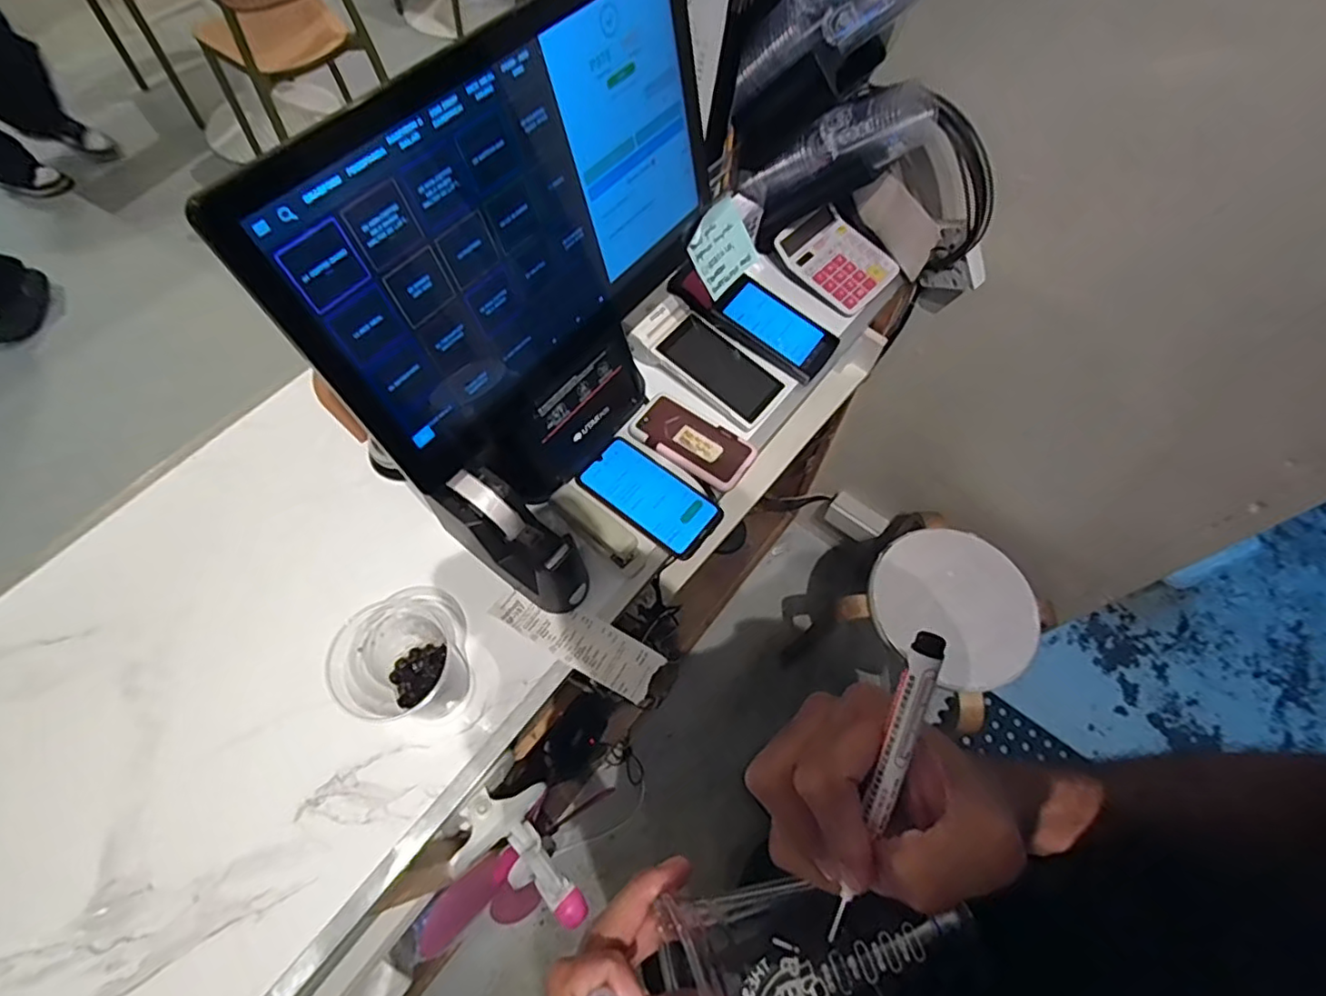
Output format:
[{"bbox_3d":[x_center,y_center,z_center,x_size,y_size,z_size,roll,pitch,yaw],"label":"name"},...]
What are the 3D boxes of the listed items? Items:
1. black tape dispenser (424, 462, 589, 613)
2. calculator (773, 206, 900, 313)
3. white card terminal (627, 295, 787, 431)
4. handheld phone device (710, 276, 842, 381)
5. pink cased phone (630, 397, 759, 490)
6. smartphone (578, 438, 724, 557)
[{"bbox_3d":[-0.140,0.035,0.599,0.148,0.132,0.069,30,67,13],"label":"black tape dispenser"},{"bbox_3d":[0.233,-0.320,0.825,0.120,0.039,0.137,-40,70,-18],"label":"calculator"},{"bbox_3d":[0.056,-0.166,0.744,0.188,0.049,0.092,34,68,15],"label":"white card terminal"},{"bbox_3d":[0.142,-0.214,0.771,0.150,0.017,0.088,38,69,3],"label":"handheld phone device"},{"bbox_3d":[0.033,-0.065,0.717,0.141,0.016,0.069,30,67,13],"label":"pink cased phone"},{"bbox_3d":[-0.015,-0.004,0.688,0.156,0.007,0.076,36,68,16],"label":"smartphone"}]

